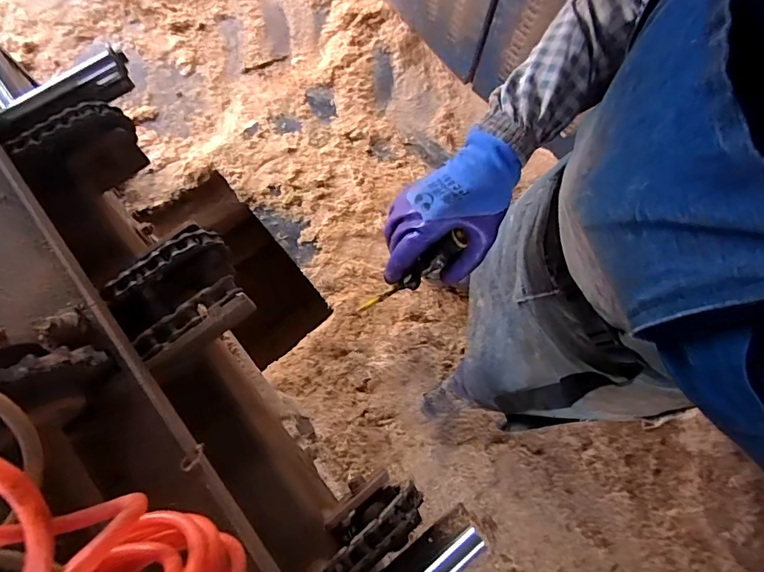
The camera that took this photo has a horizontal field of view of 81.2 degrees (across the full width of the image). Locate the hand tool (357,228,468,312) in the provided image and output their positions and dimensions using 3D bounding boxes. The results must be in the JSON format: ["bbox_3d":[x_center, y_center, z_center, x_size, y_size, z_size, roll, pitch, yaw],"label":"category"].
[{"bbox_3d":[0.026,-0.005,0.442,0.132,0.027,0.030,-36,69,34],"label":"hand tool"}]

